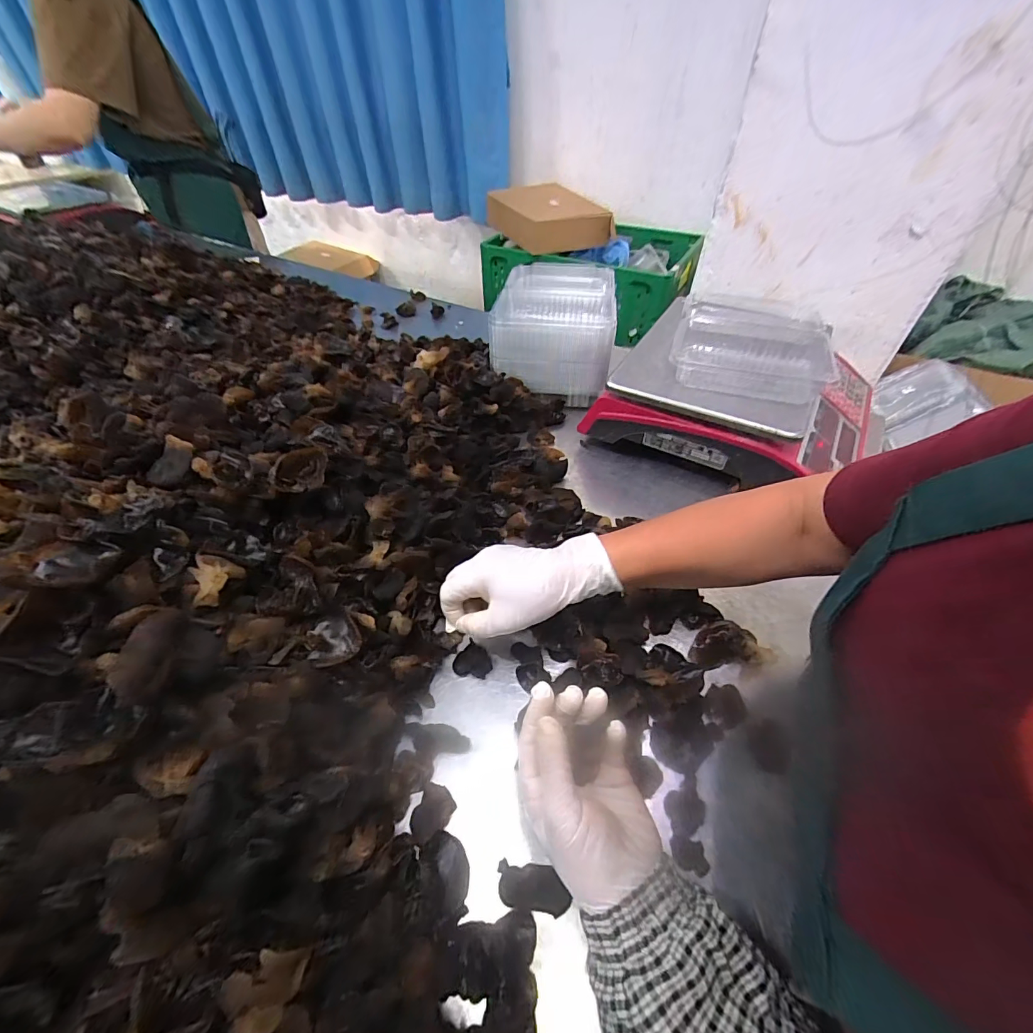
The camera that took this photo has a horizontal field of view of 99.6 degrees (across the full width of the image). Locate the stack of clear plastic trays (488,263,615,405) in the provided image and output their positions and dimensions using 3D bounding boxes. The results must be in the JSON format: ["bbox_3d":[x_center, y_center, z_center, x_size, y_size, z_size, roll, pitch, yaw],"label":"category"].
[{"bbox_3d":[0.061,-0.308,0.704,0.167,0.117,0.265,4,48,5],"label":"stack of clear plastic trays"}]

